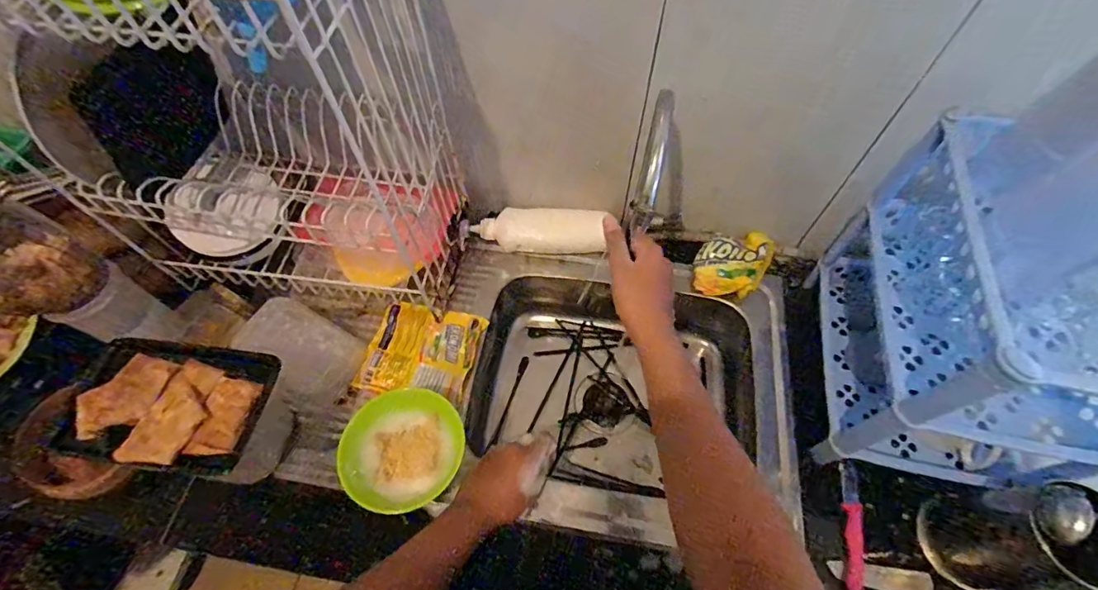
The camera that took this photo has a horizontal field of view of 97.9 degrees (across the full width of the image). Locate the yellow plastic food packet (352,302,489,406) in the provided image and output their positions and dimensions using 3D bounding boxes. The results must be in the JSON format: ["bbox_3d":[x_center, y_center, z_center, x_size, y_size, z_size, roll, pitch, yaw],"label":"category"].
[{"bbox_3d":[-0.194,0.086,0.733,0.162,0.019,0.148,12,61,7],"label":"yellow plastic food packet"}]

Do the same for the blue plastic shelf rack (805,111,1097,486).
[{"bbox_3d":[0.497,0.025,0.554,0.221,0.332,0.315,13,61,8],"label":"blue plastic shelf rack"}]

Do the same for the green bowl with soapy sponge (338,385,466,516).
[{"bbox_3d":[-0.185,0.202,0.627,0.147,0.068,0.152,0,60,0],"label":"green bowl with soapy sponge"}]

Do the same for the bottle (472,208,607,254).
[{"bbox_3d":[-0.014,-0.106,0.807,0.209,0.056,0.058,0,60,0],"label":"bottle"}]

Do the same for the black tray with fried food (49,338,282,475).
[{"bbox_3d":[-0.411,0.114,0.527,0.197,0.046,0.140,6,61,3],"label":"black tray with fried food"}]

